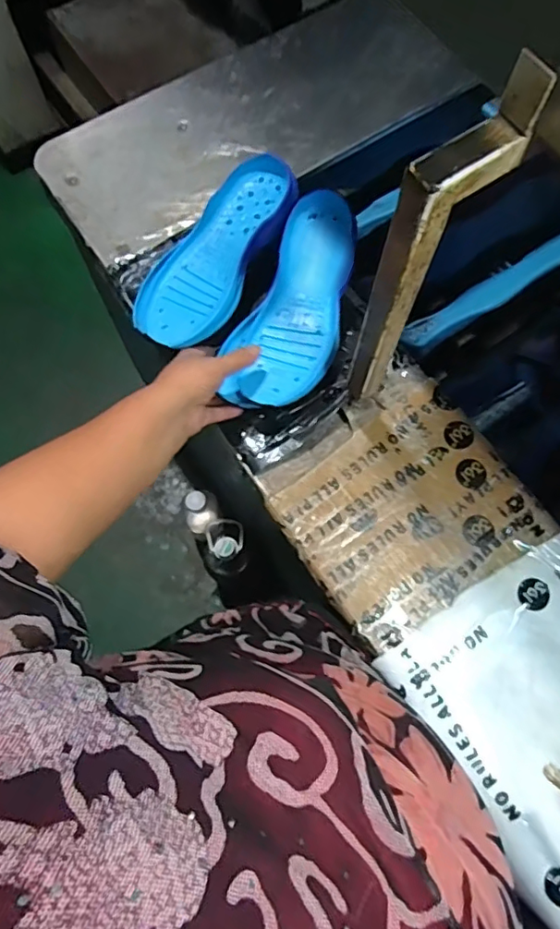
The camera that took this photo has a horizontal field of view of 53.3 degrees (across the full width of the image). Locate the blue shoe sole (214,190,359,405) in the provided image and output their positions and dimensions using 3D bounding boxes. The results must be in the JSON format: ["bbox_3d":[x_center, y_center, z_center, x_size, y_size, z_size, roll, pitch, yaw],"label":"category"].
[{"bbox_3d":[0.017,-0.176,0.616,0.112,0.025,0.242,19,86,4],"label":"blue shoe sole"}]

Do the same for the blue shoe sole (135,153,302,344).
[{"bbox_3d":[-0.072,-0.240,0.627,0.106,0.034,0.242,32,85,8],"label":"blue shoe sole"}]

